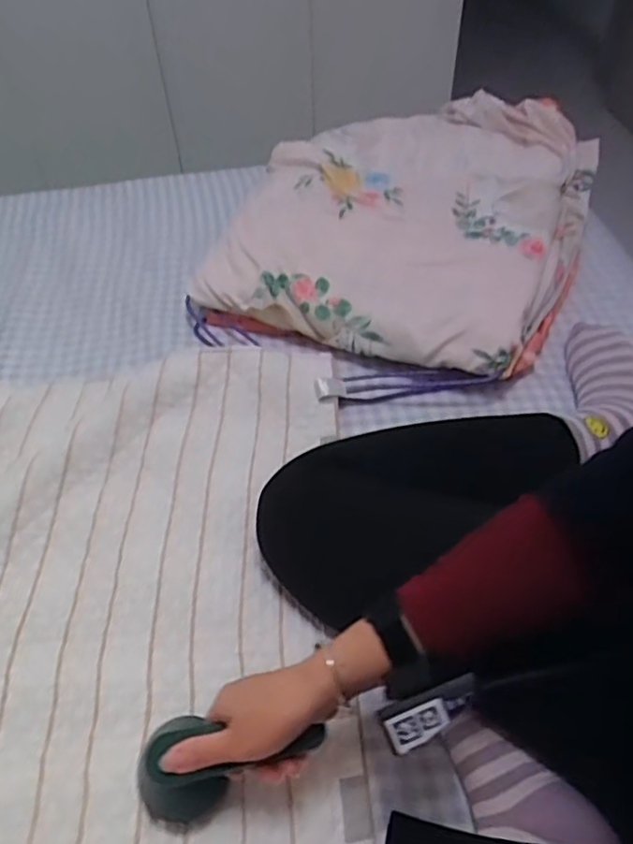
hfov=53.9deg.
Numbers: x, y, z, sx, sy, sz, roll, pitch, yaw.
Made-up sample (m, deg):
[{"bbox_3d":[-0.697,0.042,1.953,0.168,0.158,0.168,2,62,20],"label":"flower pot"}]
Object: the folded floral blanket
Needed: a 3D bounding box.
[{"bbox_3d":[0.164,-0.350,0.973,0.478,0.082,0.681,16,53,14],"label":"folded floral blanket"}]

